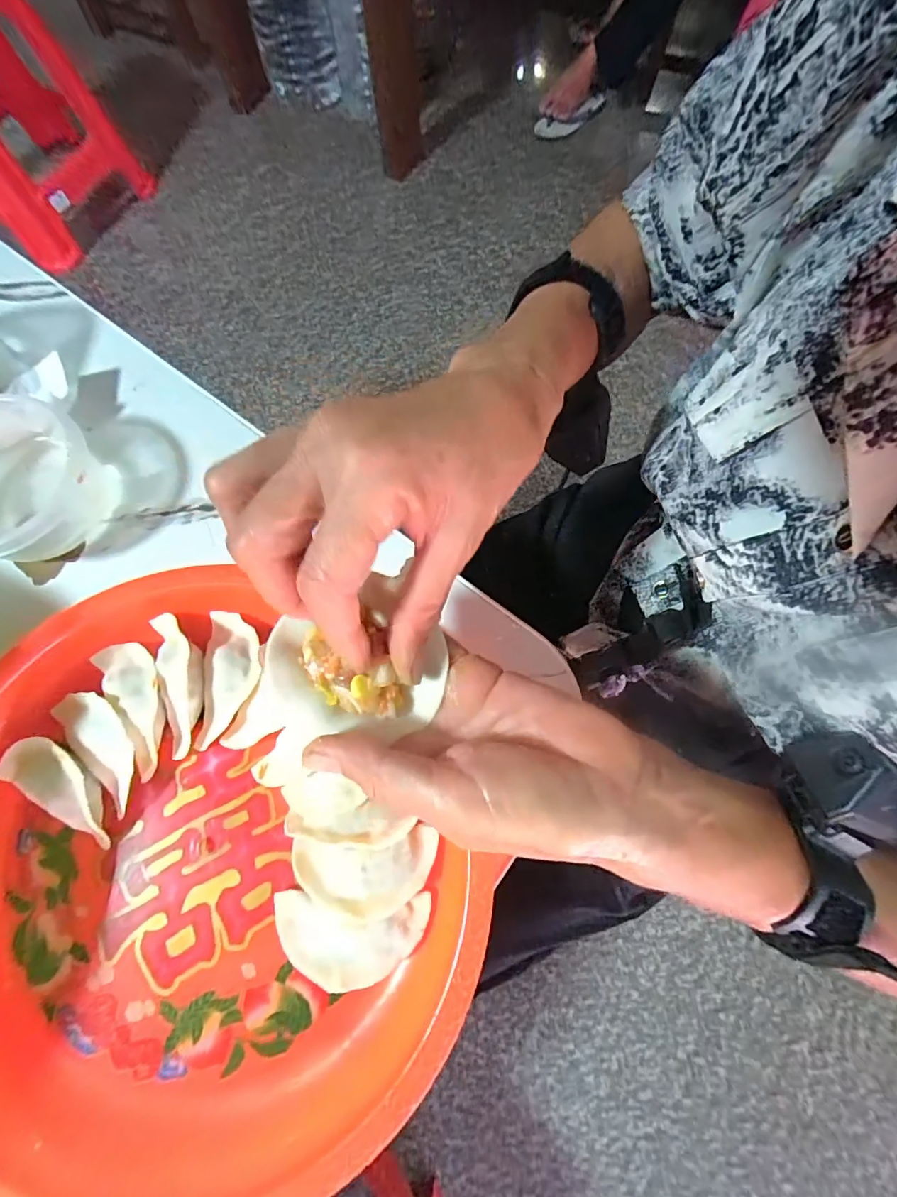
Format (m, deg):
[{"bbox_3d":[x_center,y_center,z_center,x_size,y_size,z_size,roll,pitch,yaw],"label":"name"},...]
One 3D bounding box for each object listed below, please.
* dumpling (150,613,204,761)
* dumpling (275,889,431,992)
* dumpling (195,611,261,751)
[{"bbox_3d":[-0.152,0.046,0.271,0.027,0.020,0.081,-16,75,-4],"label":"dumpling"},{"bbox_3d":[-0.050,0.170,0.239,0.078,0.019,0.035,1,75,1],"label":"dumpling"},{"bbox_3d":[-0.125,0.044,0.273,0.036,0.017,0.076,-1,75,0],"label":"dumpling"}]

